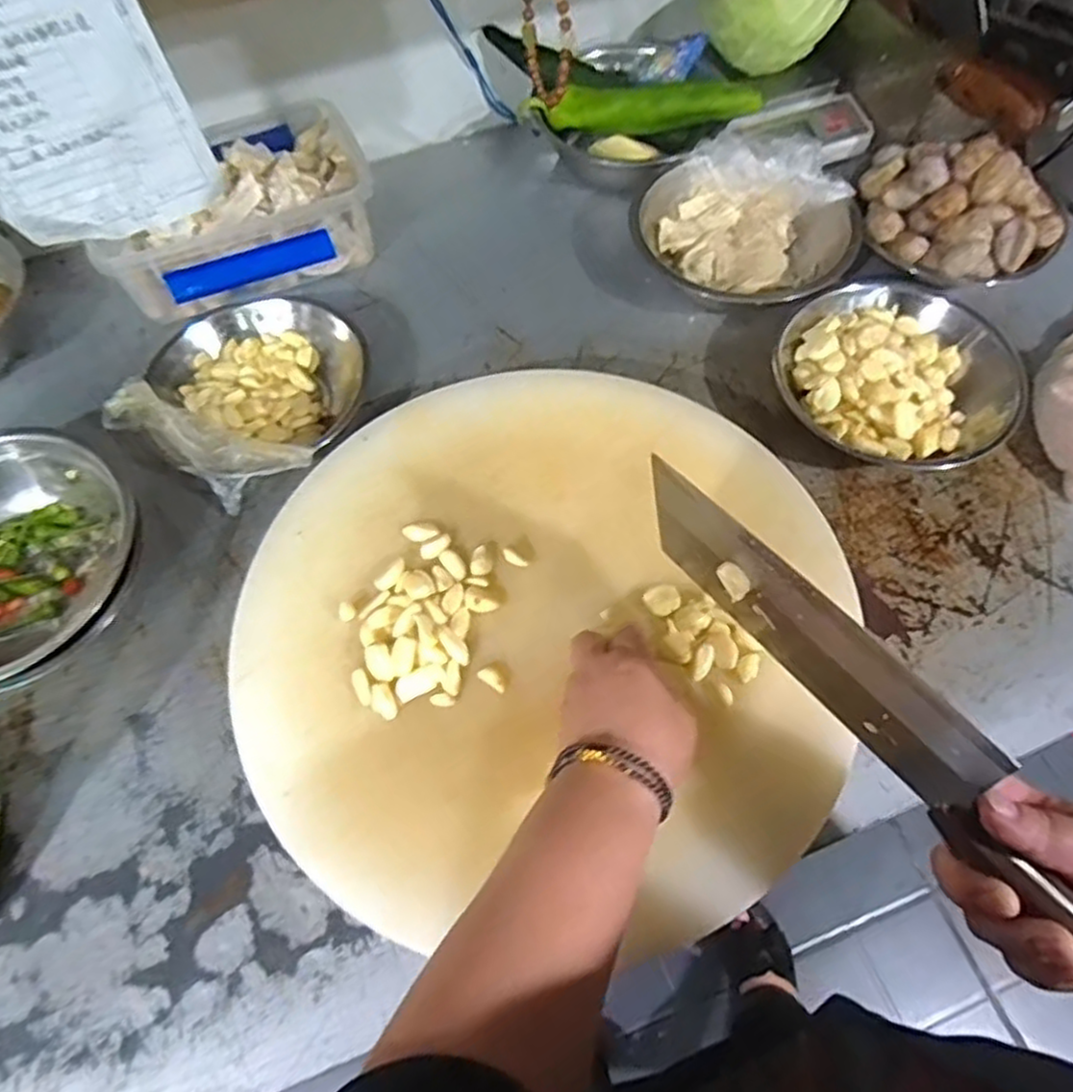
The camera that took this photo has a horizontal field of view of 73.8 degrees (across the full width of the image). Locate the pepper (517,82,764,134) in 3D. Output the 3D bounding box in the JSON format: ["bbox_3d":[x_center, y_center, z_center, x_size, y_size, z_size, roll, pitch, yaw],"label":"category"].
[{"bbox_3d":[0.101,-0.439,0.705,0.226,0.045,0.028,8,63,7],"label":"pepper"}]

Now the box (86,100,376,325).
[{"bbox_3d":[-0.288,-0.326,0.700,0.247,0.074,0.170,-21,64,-9],"label":"box"}]

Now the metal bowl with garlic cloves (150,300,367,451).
[{"bbox_3d":[-0.237,-0.154,0.619,0.152,0.068,0.147,-1,63,1],"label":"metal bowl with garlic cloves"}]

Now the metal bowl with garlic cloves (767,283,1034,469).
[{"bbox_3d":[0.298,-0.140,0.603,0.195,0.048,0.182,-14,64,-5],"label":"metal bowl with garlic cloves"}]

